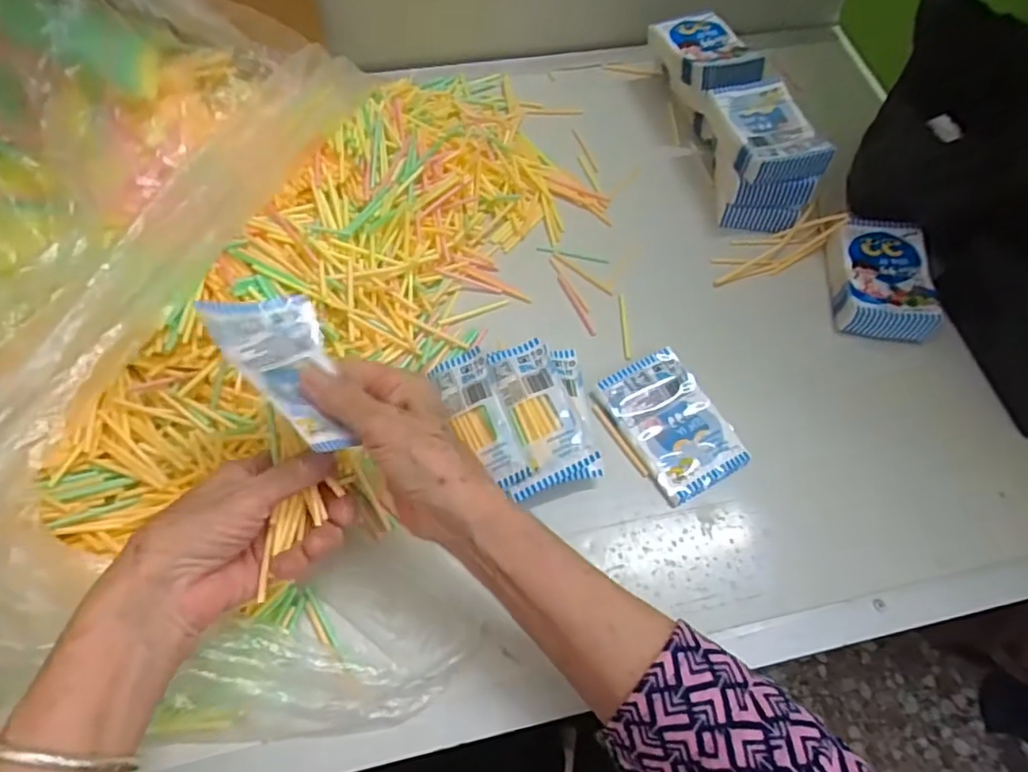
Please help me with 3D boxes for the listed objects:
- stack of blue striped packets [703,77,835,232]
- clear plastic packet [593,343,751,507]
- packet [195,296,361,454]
[{"bbox_3d":[0.218,-0.205,0.548,0.071,0.076,0.122,-7,61,-6],"label":"stack of blue striped packets"},{"bbox_3d":[0.115,0.027,0.448,0.070,0.014,0.106,-26,65,-16],"label":"clear plastic packet"},{"bbox_3d":[-0.118,-0.011,0.326,0.051,0.035,0.106,-30,66,-18],"label":"packet"}]

